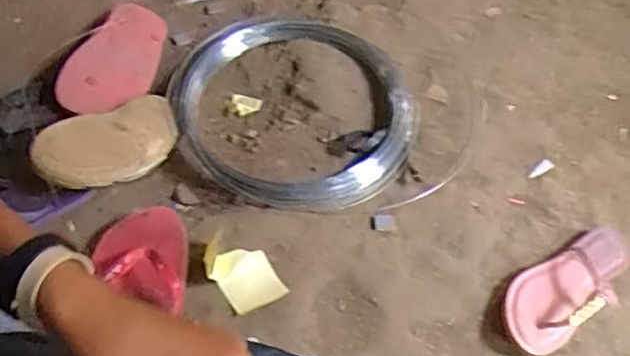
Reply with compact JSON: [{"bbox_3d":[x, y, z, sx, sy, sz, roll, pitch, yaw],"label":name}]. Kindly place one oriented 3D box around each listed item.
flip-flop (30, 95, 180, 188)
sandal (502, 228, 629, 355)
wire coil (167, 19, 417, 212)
[{"bbox_3d":[-0.264,-0.046,0.839,0.098,0.027,0.217,50,40,6],"label":"flip-flop"},{"bbox_3d":[0.324,0.129,0.786,0.219,0.050,0.092,-27,64,-24],"label":"sandal"},{"bbox_3d":[-0.023,-0.109,0.922,0.338,0.056,0.328,2,58,-3],"label":"wire coil"}]

